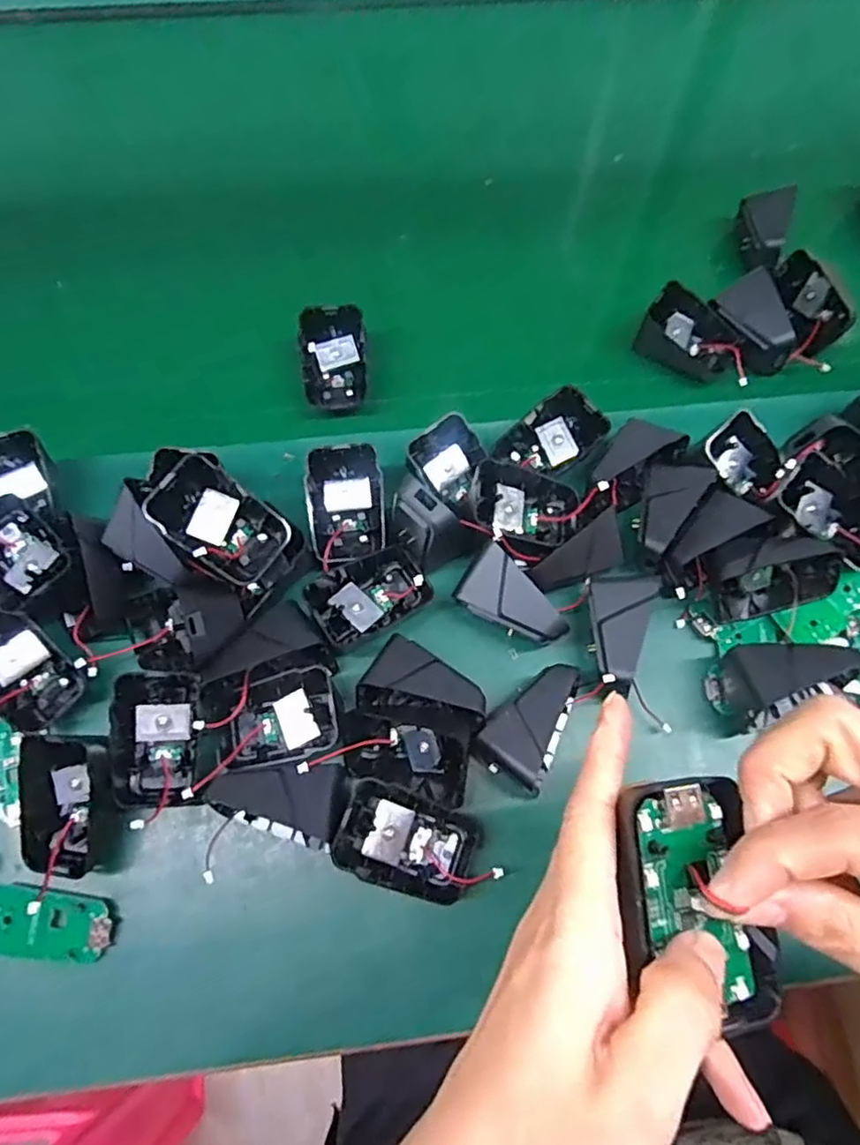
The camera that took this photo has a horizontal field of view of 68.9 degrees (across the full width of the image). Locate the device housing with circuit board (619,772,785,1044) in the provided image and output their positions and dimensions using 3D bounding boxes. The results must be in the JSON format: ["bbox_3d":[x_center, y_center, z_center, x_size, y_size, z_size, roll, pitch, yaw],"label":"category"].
[{"bbox_3d":[0.080,0.098,0.188,0.043,0.015,0.069,-4,71,-1],"label":"device housing with circuit board"}]

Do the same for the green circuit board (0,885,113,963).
[{"bbox_3d":[-0.193,0.177,0.314,0.063,0.006,0.030,3,71,1],"label":"green circuit board"}]

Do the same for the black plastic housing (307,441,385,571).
[{"bbox_3d":[-0.050,-0.040,0.378,0.044,0.027,0.069,-5,71,-1],"label":"black plastic housing"}]

